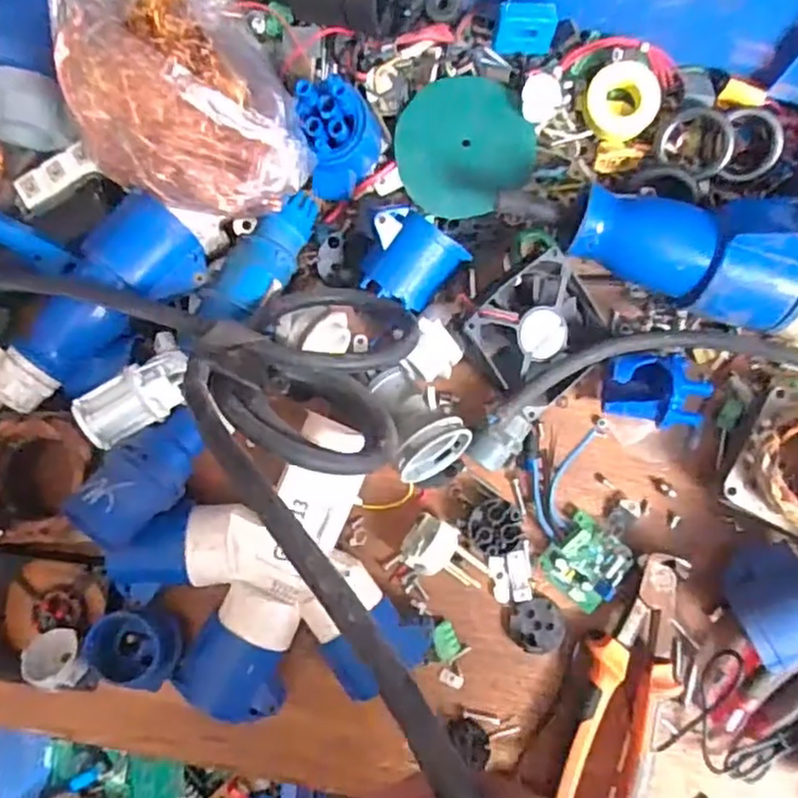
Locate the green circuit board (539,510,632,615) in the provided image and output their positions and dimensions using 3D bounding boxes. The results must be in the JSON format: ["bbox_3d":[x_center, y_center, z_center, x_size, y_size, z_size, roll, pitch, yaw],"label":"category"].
[{"bbox_3d":[0.124,0.107,0.443,0.050,0.015,0.050,40,86,4],"label":"green circuit board"}]

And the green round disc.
[{"bbox_3d":[0.045,-0.170,0.454,0.090,0.017,0.087,0,84,1],"label":"green round disc"}]

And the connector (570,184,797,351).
[{"bbox_3d":[0.220,-0.085,0.406,0.224,0.060,0.081,17,84,2],"label":"connector"}]

